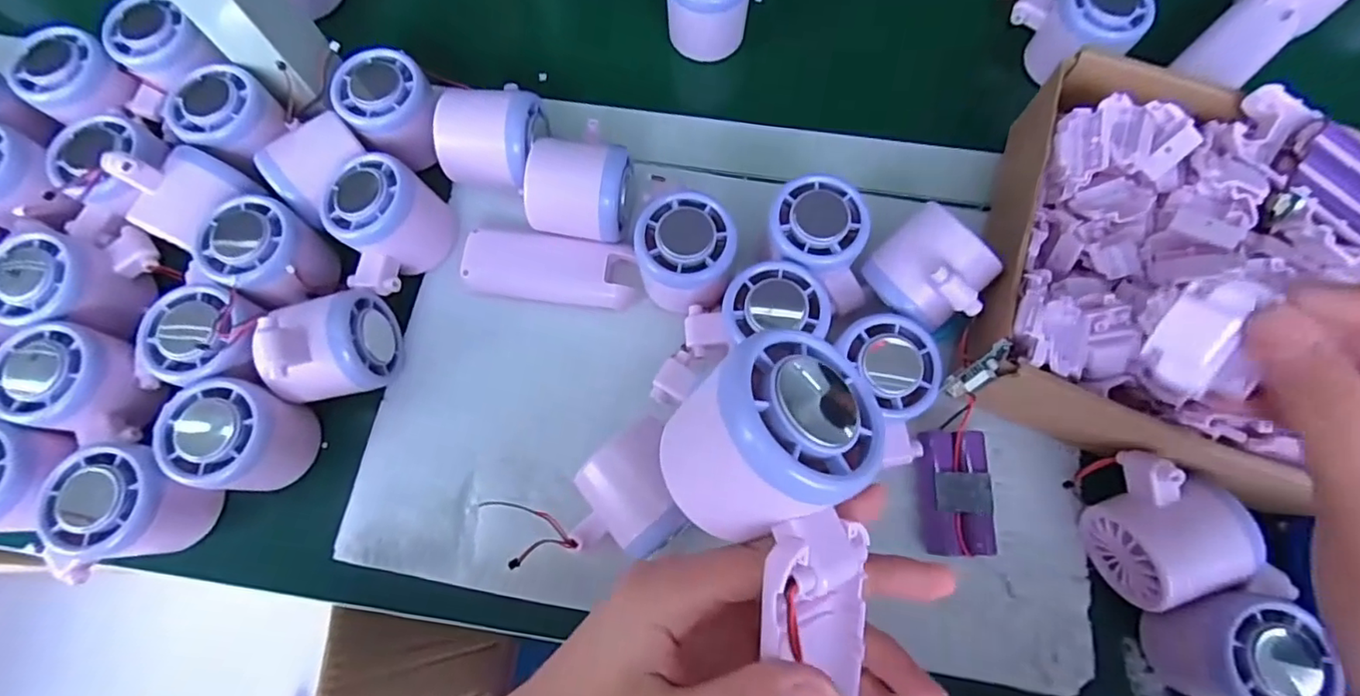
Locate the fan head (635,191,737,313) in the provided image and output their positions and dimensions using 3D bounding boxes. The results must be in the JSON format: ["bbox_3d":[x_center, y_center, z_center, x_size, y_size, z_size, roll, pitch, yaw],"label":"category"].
[{"bbox_3d":[0.003,-0.051,0.348,0.053,0.054,0.058,0,74,1],"label":"fan head"}]

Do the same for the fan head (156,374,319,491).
[{"bbox_3d":[-0.236,0.049,0.325,0.050,0.054,0.053,0,74,1],"label":"fan head"}]

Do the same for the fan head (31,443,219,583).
[{"bbox_3d":[-0.286,0.086,0.314,0.063,0.052,0.066,-1,74,1],"label":"fan head"}]

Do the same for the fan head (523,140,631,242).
[{"bbox_3d":[-0.057,-0.093,0.360,0.058,0.053,0.055,12,75,4],"label":"fan head"}]

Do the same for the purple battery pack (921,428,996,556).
[{"bbox_3d":[0.151,0.079,0.328,0.035,0.021,0.065,2,74,2],"label":"purple battery pack"}]

